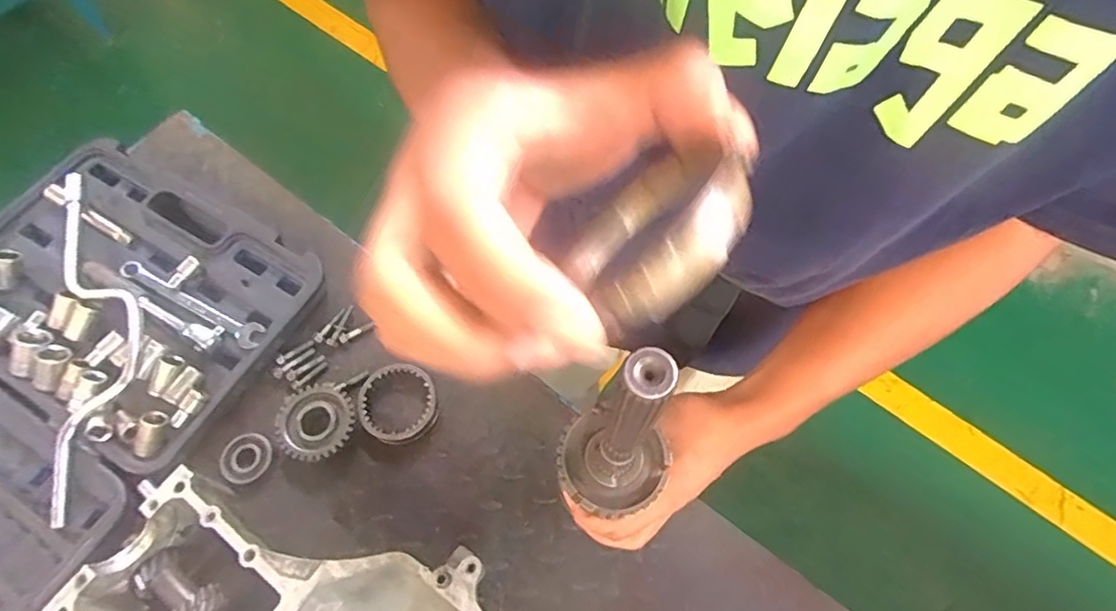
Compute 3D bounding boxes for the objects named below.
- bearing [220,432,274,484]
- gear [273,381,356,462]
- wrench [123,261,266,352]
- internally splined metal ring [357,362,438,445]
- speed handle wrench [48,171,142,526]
[{"bbox_3d":[-0.328,0.160,0.599,0.049,0.012,0.050,0,63,-1],"label":"bearing"},{"bbox_3d":[-0.256,0.123,0.605,0.085,0.027,0.079,0,63,-1],"label":"gear"},{"bbox_3d":[-0.421,-0.003,0.650,0.202,0.011,0.027,24,66,11],"label":"wrench"},{"bbox_3d":[-0.171,0.106,0.615,0.080,0.023,0.085,0,63,-1],"label":"internally splined metal ring"},{"bbox_3d":[-0.507,0.021,0.628,0.102,0.038,0.405,-18,65,-9],"label":"speed handle wrench"}]

